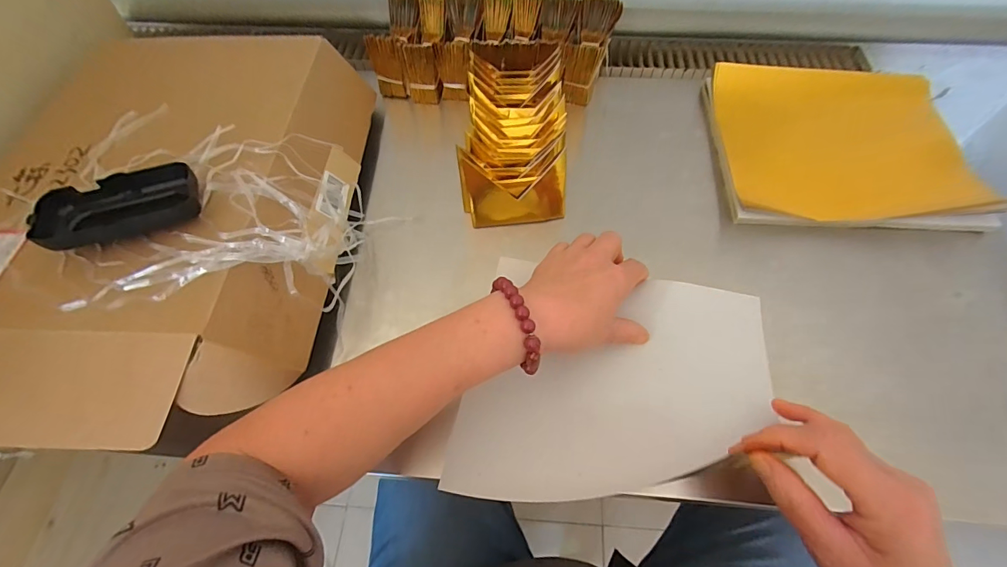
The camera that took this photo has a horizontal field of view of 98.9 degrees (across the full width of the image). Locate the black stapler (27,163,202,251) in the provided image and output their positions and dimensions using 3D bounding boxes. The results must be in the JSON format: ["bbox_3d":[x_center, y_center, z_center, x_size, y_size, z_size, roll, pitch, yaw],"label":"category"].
[{"bbox_3d":[-0.299,-0.065,0.340,0.110,0.021,0.054,-20,62,-9],"label":"black stapler"}]

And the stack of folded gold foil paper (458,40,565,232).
[{"bbox_3d":[0.014,-0.165,0.472,0.110,0.075,0.200,1,61,3],"label":"stack of folded gold foil paper"}]

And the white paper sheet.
[{"bbox_3d":[0.093,0.079,0.357,0.241,0.038,0.208,9,62,7],"label":"white paper sheet"}]

